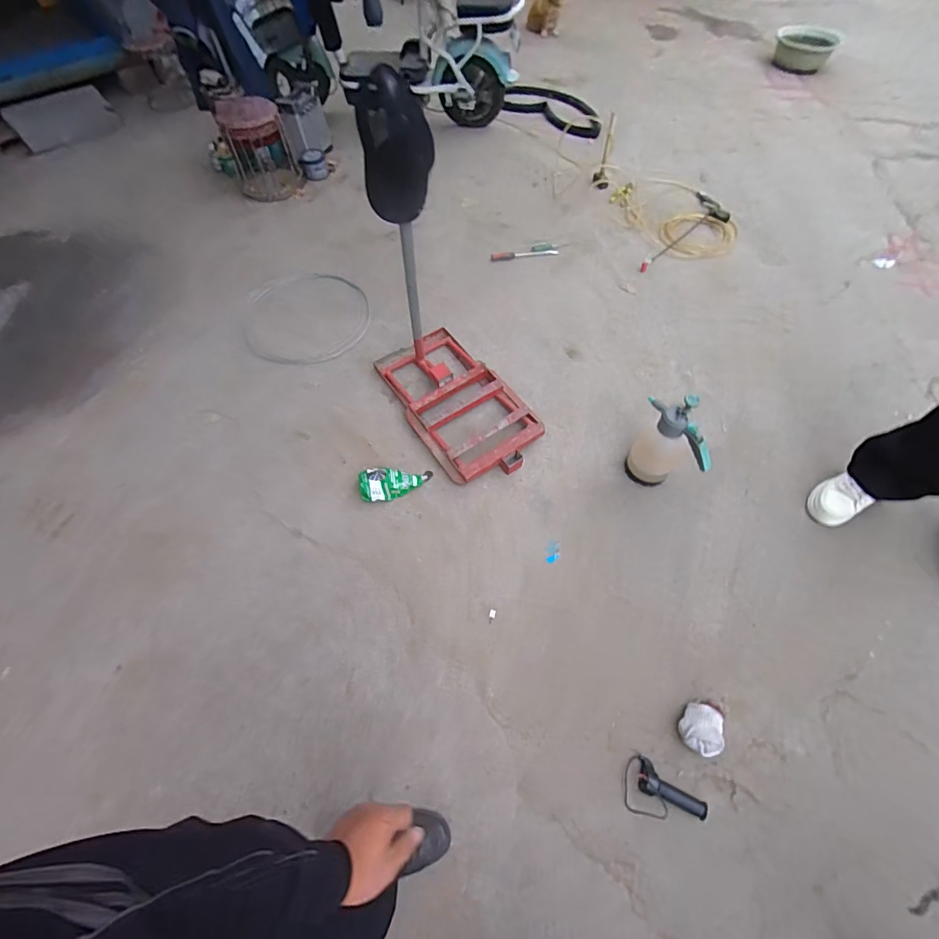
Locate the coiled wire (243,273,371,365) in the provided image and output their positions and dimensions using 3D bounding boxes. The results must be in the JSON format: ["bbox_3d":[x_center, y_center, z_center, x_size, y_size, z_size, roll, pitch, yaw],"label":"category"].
[{"bbox_3d":[-0.626,-0.616,1.717,0.464,0.037,0.516,-4,61,-6],"label":"coiled wire"}]

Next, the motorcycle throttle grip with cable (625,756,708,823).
[{"bbox_3d":[0.411,0.708,0.935,0.166,0.041,0.104,33,67,17],"label":"motorcycle throttle grip with cable"}]

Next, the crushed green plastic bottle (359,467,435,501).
[{"bbox_3d":[-0.222,0.038,1.337,0.219,0.047,0.098,-9,62,-4],"label":"crushed green plastic bottle"}]

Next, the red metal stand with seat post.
[{"bbox_3d":[-0.053,-0.401,1.144,0.343,0.809,0.609,-34,67,-16],"label":"red metal stand with seat post"}]

